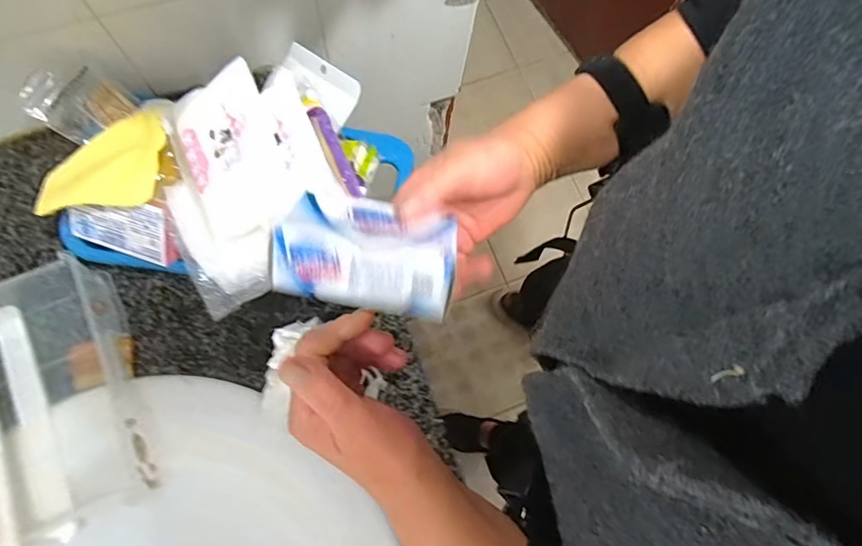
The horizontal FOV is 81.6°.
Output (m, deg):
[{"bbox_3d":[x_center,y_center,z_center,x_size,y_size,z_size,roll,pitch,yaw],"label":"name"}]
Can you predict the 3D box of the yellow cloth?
[{"bbox_3d":[-0.293,-0.103,0.451,0.088,0.014,0.112,2,58,-13],"label":"yellow cloth"}]

